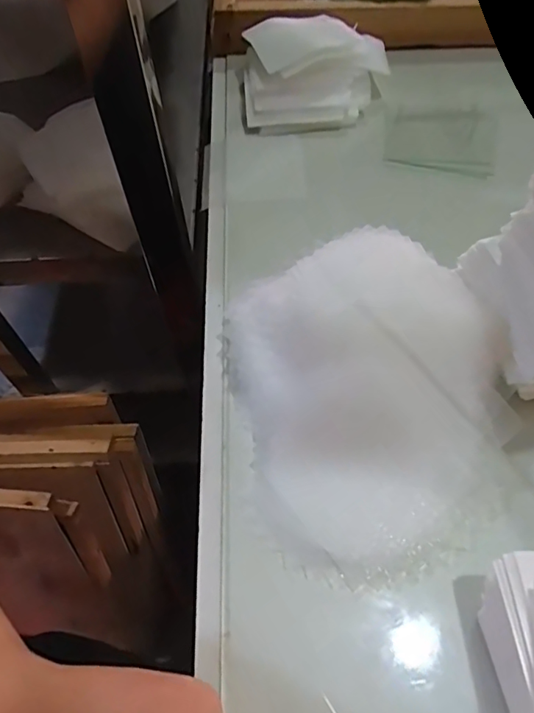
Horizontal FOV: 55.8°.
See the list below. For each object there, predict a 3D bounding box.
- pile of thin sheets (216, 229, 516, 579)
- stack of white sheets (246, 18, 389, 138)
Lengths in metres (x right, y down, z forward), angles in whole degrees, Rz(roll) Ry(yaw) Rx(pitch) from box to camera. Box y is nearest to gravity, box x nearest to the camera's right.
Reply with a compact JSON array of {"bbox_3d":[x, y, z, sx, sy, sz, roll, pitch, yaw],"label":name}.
[{"bbox_3d":[0.062,0.018,0.291,0.154,0.065,0.183,-14,58,-5],"label":"pile of thin sheets"},{"bbox_3d":[0.046,-0.262,0.475,0.134,0.053,0.099,1,58,4],"label":"stack of white sheets"}]

